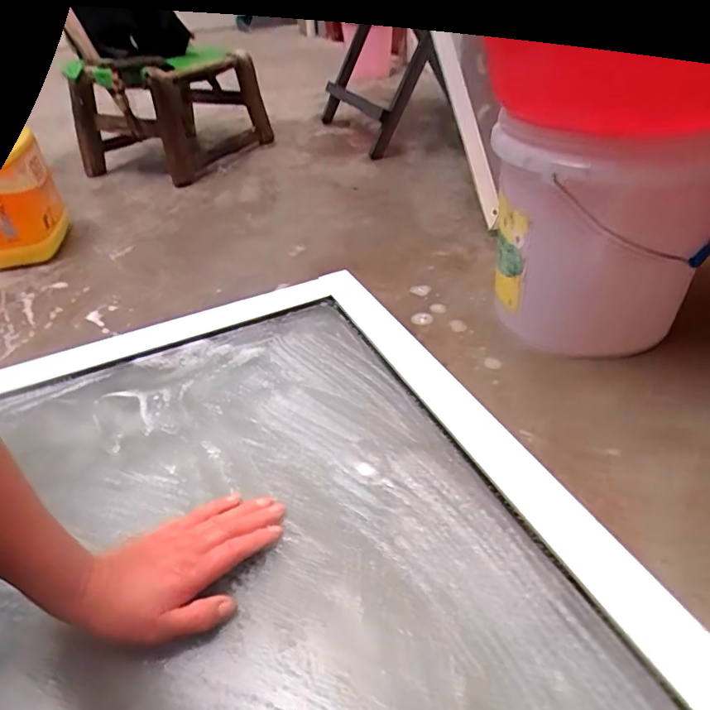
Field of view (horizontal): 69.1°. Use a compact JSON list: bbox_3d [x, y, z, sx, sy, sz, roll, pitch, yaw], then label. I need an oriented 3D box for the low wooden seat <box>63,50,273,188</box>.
[{"bbox_3d":[-0.463,-0.628,1.325,0.314,0.255,0.407,14,42,21],"label":"low wooden seat"}]

